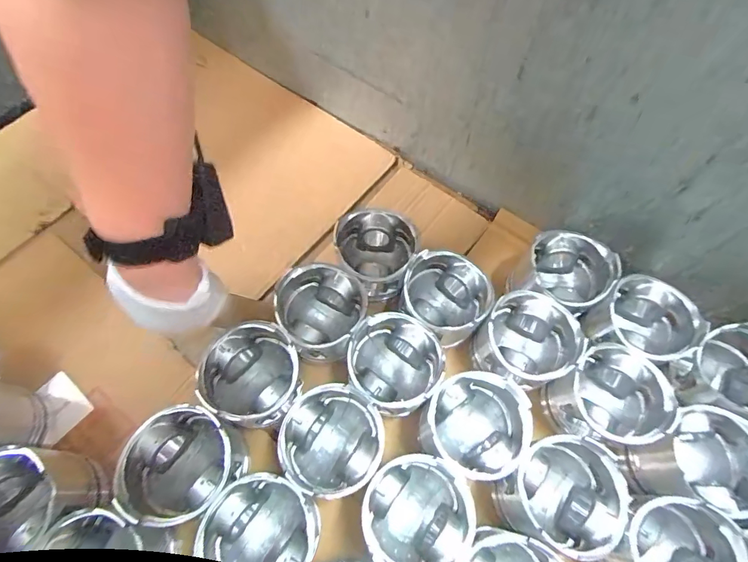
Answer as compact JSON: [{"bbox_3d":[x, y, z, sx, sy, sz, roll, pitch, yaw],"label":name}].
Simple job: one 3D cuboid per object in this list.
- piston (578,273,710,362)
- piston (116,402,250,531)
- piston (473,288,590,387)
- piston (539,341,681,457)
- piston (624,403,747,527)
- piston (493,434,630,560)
[{"bbox_3d":[0.281,0.047,0.432,0.081,0.067,0.083,1,64,-1],"label":"piston"},{"bbox_3d":[-0.164,0.160,0.356,0.086,0.067,0.085,1,64,-1],"label":"piston"},{"bbox_3d":[0.154,0.065,0.423,0.086,0.072,0.084,1,64,-1],"label":"piston"},{"bbox_3d":[0.233,0.117,0.407,0.090,0.079,0.086,-31,69,-15],"label":"piston"},{"bbox_3d":[0.299,0.163,0.377,0.092,0.069,0.088,27,67,11],"label":"piston"},{"bbox_3d":[0.166,0.191,0.367,0.094,0.070,0.088,1,64,-1],"label":"piston"}]

